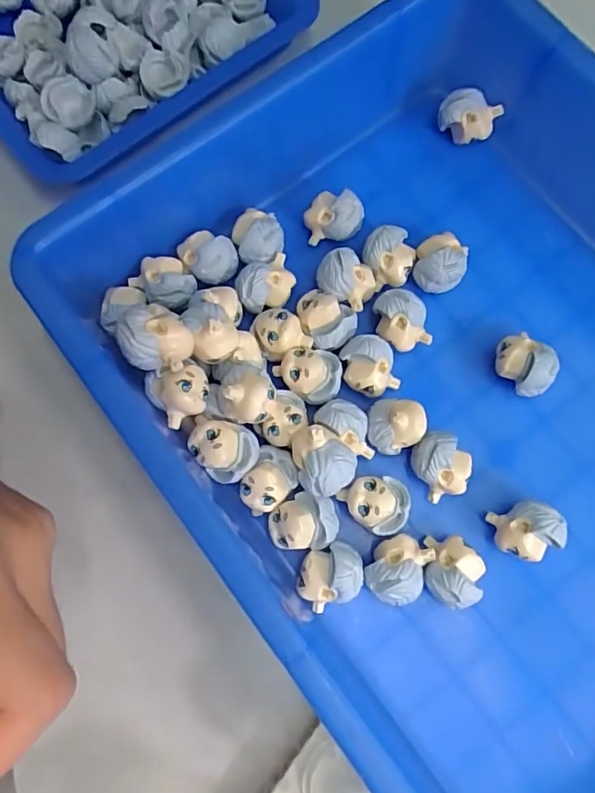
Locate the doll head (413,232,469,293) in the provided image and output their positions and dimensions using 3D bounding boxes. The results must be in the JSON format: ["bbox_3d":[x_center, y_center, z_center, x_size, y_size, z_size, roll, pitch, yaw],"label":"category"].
[{"bbox_3d":[0.066,-0.062,0.248,0.022,0.024,0.023,2,76,2],"label":"doll head"}]

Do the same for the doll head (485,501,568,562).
[{"bbox_3d":[0.095,0.057,0.220,0.025,0.024,0.023,0,76,1],"label":"doll head"}]

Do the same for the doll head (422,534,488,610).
[{"bbox_3d":[0.064,0.072,0.217,0.023,0.023,0.026,5,76,3],"label":"doll head"}]

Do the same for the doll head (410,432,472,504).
[{"bbox_3d":[0.062,0.030,0.227,0.022,0.023,0.026,-31,77,-6],"label":"doll head"}]

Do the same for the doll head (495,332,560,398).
[{"bbox_3d":[0.101,-0.013,0.236,0.019,0.024,0.027,-38,78,-8],"label":"doll head"}]

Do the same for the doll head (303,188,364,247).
[{"bbox_3d":[0.018,-0.086,0.256,0.028,0.025,0.018,0,76,1],"label":"doll head"}]

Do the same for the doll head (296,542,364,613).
[{"bbox_3d":[0.013,0.074,0.216,0.027,0.024,0.022,-24,77,-5],"label":"doll head"}]

